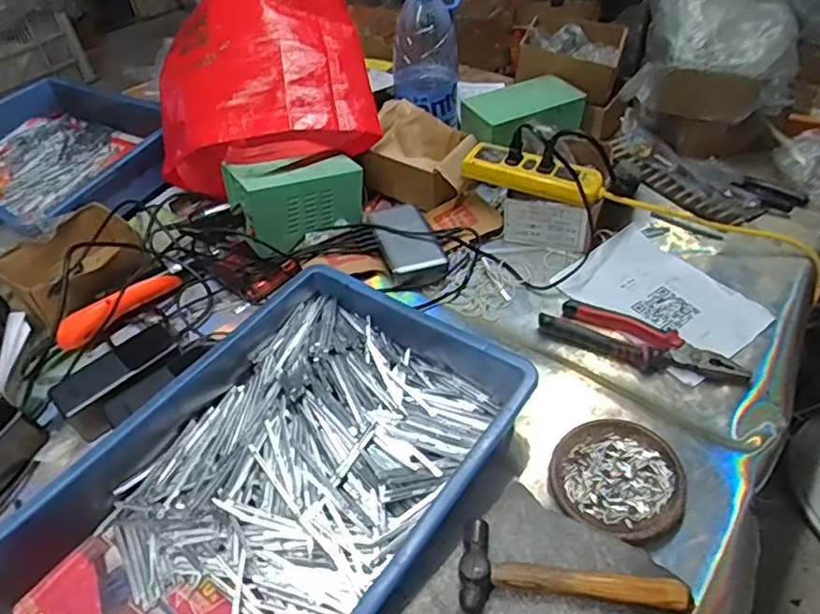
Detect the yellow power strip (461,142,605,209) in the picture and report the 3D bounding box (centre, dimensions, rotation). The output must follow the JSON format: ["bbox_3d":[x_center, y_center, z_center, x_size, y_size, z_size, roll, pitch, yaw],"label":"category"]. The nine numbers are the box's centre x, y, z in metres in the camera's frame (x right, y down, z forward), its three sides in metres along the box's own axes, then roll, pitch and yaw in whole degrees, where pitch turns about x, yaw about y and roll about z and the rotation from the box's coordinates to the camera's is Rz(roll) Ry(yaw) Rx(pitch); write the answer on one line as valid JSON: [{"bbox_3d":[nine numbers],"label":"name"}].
[{"bbox_3d":[0.161,-0.176,0.774,0.182,0.032,0.064,20,51,23],"label":"yellow power strip"}]

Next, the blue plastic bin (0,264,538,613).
[{"bbox_3d":[-0.121,0.164,0.526,0.299,0.086,0.435,25,54,27],"label":"blue plastic bin"}]

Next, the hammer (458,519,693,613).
[{"bbox_3d":[0.115,0.189,0.433,0.156,0.017,0.062,-3,46,3],"label":"hammer"}]

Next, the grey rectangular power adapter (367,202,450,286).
[{"bbox_3d":[-0.005,-0.087,0.778,0.072,0.025,0.129,-18,47,-11],"label":"grey rectangular power adapter"}]

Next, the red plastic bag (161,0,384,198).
[{"bbox_3d":[-0.196,-0.320,0.807,0.327,0.207,0.248,-28,50,-20],"label":"red plastic bag"}]

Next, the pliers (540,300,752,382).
[{"bbox_3d":[0.255,0.036,0.652,0.211,0.015,0.069,22,52,25],"label":"pliers"}]

